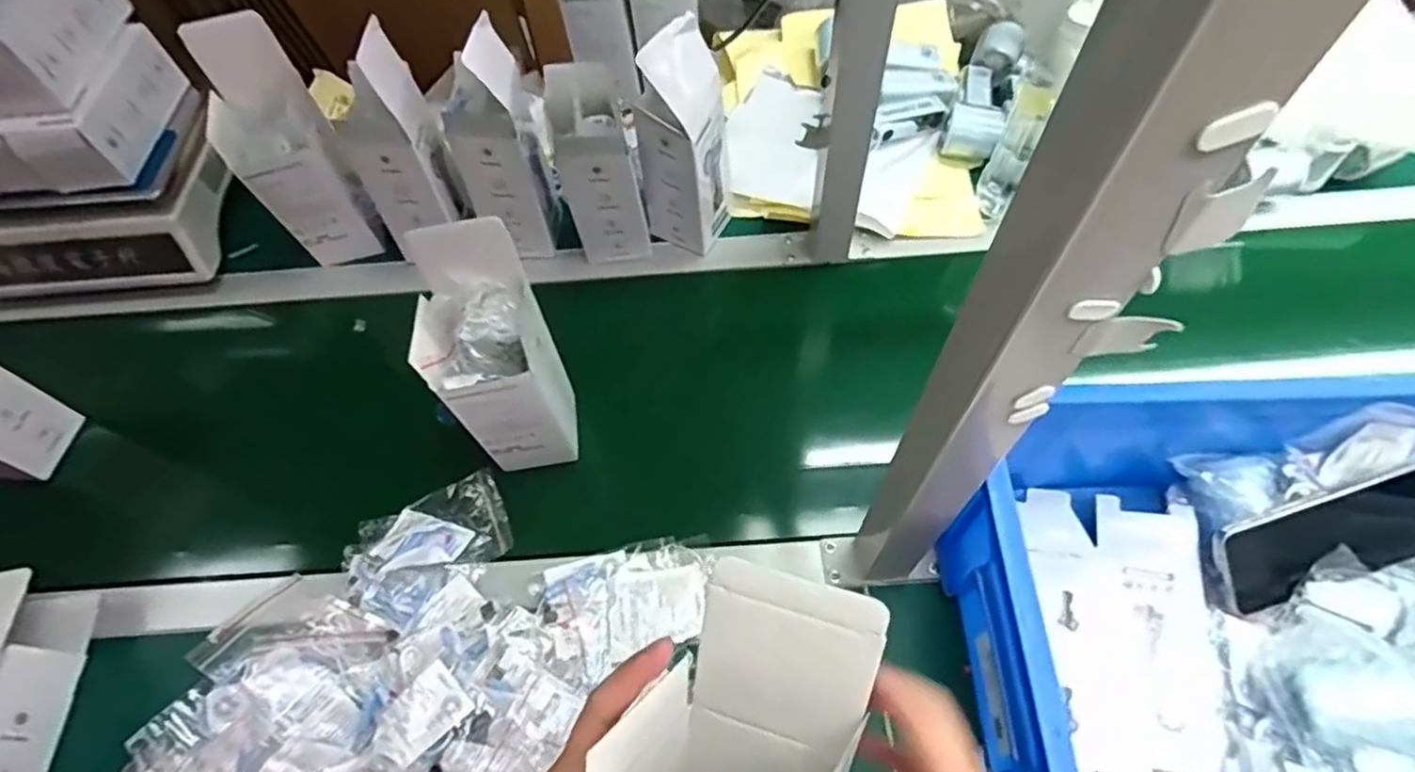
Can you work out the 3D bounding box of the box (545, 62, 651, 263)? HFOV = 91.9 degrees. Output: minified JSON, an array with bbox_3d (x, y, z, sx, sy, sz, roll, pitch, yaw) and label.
[{"bbox_3d":[-0.107,-0.211,0.679,0.076,0.190,0.088,-9,61,-3],"label":"box"}]

